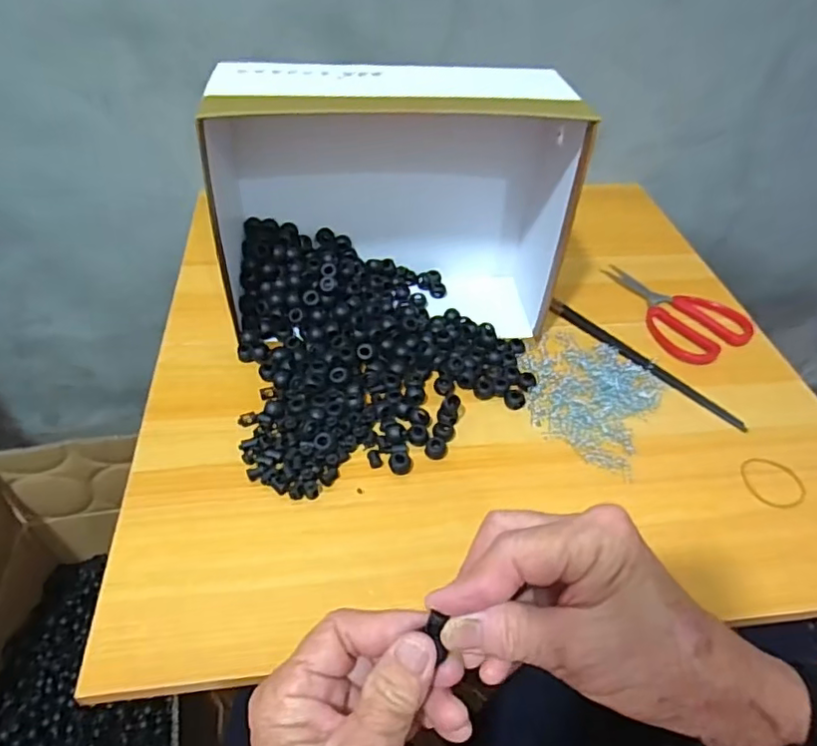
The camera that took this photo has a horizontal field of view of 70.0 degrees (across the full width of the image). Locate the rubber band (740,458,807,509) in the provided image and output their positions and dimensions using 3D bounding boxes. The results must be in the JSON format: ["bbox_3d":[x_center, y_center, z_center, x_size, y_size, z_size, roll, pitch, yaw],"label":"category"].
[{"bbox_3d":[0.293,0.088,0.469,0.046,0.004,0.047,11,45,6],"label":"rubber band"}]

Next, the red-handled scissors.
[{"bbox_3d":[0.273,-0.073,0.616,0.095,0.007,0.157,-21,51,-24],"label":"red-handled scissors"}]

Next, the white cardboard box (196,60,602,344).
[{"bbox_3d":[-0.013,-0.152,0.528,0.321,0.209,0.131,-2,45,-7],"label":"white cardboard box"}]

